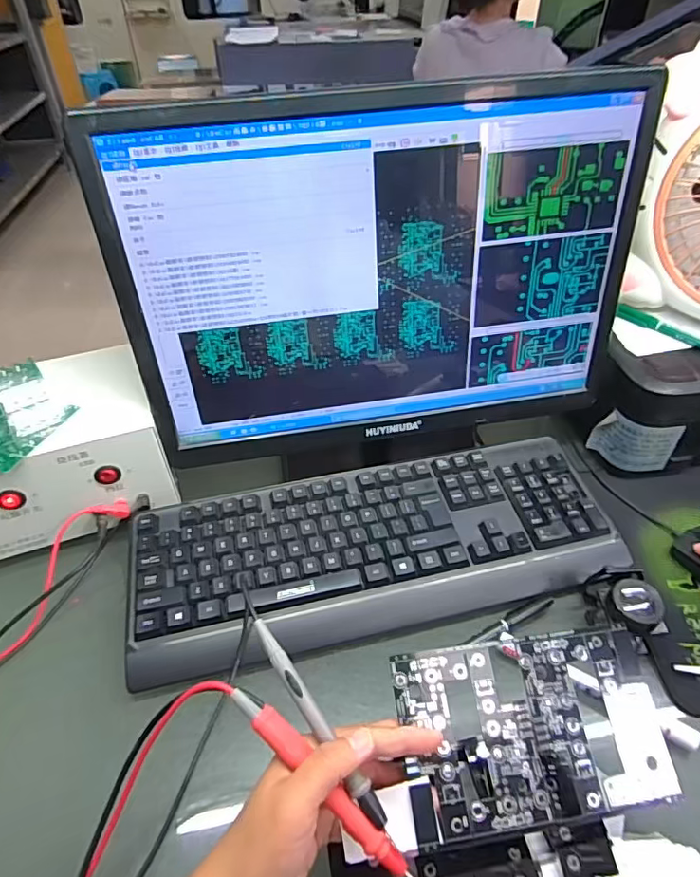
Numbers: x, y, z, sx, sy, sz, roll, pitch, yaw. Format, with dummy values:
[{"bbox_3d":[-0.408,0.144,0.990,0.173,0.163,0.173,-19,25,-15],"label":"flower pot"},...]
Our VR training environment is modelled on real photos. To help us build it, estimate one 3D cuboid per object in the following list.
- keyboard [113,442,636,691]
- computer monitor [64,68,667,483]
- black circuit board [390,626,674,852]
[{"bbox_3d":[0.026,0.091,0.476,0.425,0.025,0.156,-11,48,-7],"label":"keyboard"},{"bbox_3d":[0.032,-0.116,0.469,0.432,0.310,0.076,-8,43,-7],"label":"computer monitor"},{"bbox_3d":[0.115,0.180,0.330,0.164,0.005,0.100,-4,64,-7],"label":"black circuit board"}]

